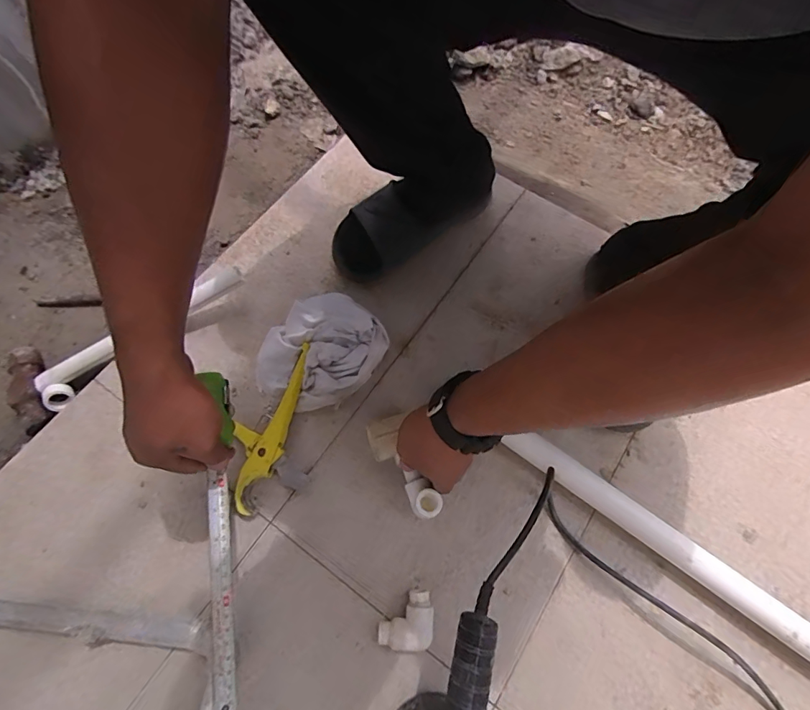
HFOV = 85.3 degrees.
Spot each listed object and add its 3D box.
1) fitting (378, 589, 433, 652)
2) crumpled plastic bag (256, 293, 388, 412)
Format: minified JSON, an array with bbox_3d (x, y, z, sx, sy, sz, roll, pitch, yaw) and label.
[{"bbox_3d":[0.001,0.272,0.453,0.053,0.029,0.052,3,69,1],"label":"fitting"},{"bbox_3d":[-0.107,-0.005,0.549,0.137,0.057,0.152,38,74,13],"label":"crumpled plastic bag"}]

